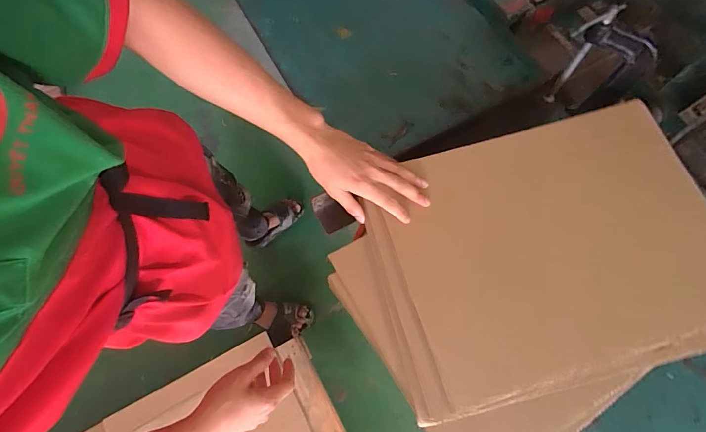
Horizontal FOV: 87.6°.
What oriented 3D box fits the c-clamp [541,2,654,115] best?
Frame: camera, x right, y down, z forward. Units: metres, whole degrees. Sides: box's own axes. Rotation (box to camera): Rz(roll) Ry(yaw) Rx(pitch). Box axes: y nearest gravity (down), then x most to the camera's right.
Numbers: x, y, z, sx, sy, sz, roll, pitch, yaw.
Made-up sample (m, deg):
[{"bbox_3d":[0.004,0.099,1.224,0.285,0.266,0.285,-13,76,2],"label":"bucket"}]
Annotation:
[{"bbox_3d":[0.380,-0.211,0.568,0.122,0.204,0.076,16,69,18],"label":"c-clamp"}]

